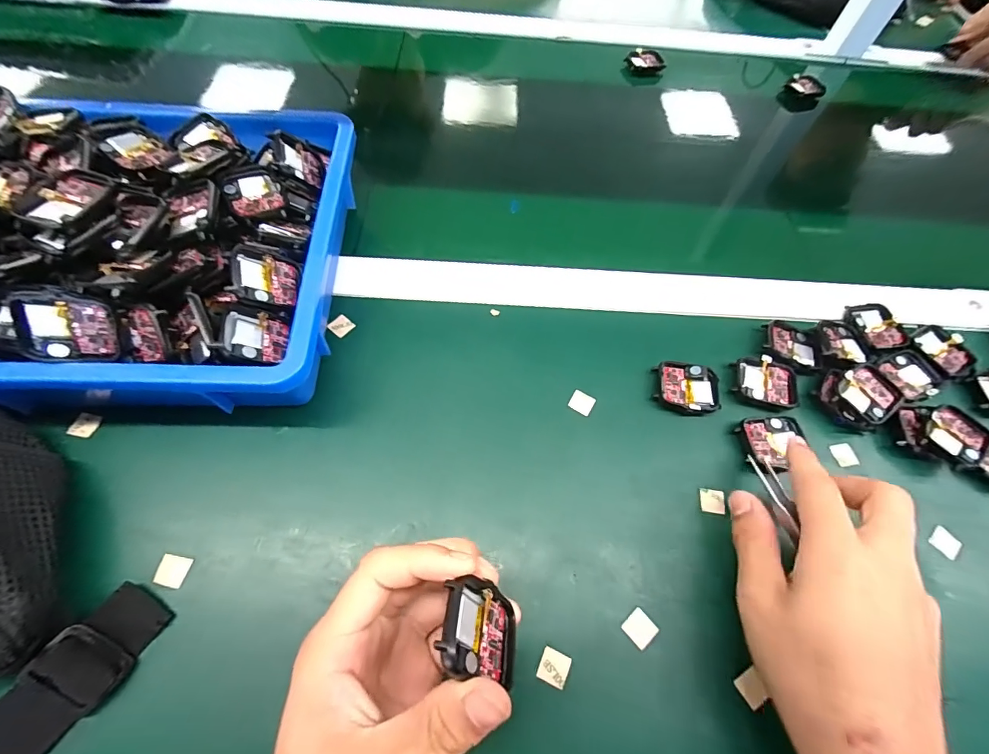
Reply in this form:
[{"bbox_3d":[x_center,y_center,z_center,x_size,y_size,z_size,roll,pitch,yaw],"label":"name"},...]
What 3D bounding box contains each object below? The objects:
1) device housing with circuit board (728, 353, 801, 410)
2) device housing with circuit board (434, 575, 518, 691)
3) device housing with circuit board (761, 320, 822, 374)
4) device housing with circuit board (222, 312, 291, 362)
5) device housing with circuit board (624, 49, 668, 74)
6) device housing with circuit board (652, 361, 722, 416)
[{"bbox_3d":[0.202,0.003,0.317,0.047,0.005,0.037,11,62,3],"label":"device housing with circuit board"},{"bbox_3d":[-0.005,0.107,0.182,0.005,0.049,0.035,-27,38,25],"label":"device housing with circuit board"},{"bbox_3d":[0.232,-0.024,0.334,0.041,0.005,0.043,8,61,1],"label":"device housing with circuit board"},{"bbox_3d":[-0.144,-0.022,0.257,0.006,0.036,0.037,-30,54,32],"label":"device housing with circuit board"},{"bbox_3d":[0.191,-0.399,0.546,0.048,0.014,0.032,11,61,2],"label":"device housing with circuit board"},{"bbox_3d":[0.140,0.008,0.312,0.046,0.007,0.038,13,62,4],"label":"device housing with circuit board"}]

